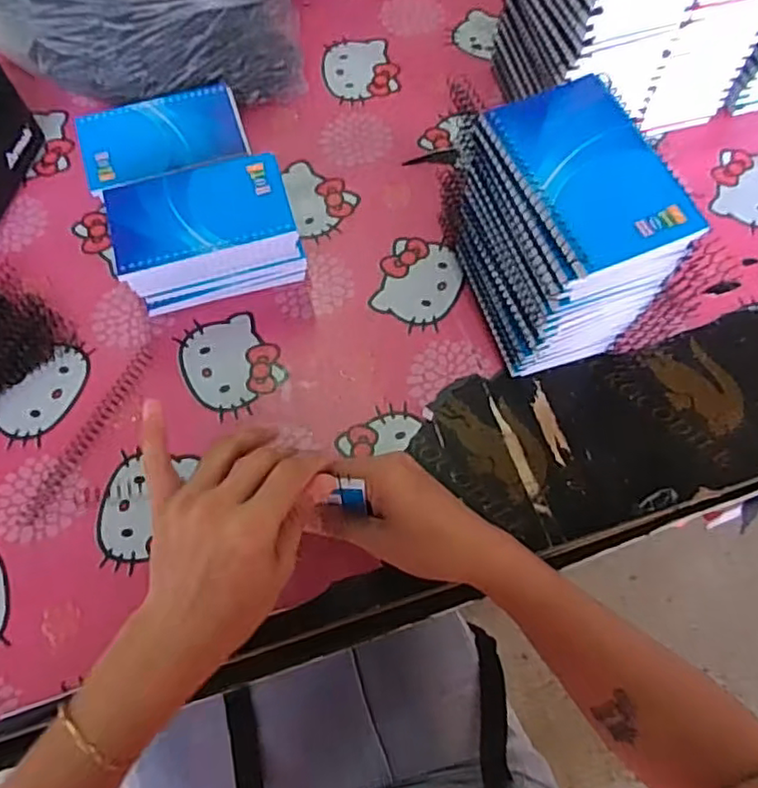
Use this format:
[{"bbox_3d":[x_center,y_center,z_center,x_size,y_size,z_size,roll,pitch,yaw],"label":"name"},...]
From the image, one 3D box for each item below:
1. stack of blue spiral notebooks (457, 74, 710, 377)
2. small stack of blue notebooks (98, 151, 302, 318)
[{"bbox_3d":[0.128,-0.108,0.455,0.093,0.163,0.133,-18,68,-7],"label":"stack of blue spiral notebooks"},{"bbox_3d":[-0.133,-0.123,0.505,0.133,0.077,0.085,-15,68,-6],"label":"small stack of blue notebooks"}]

